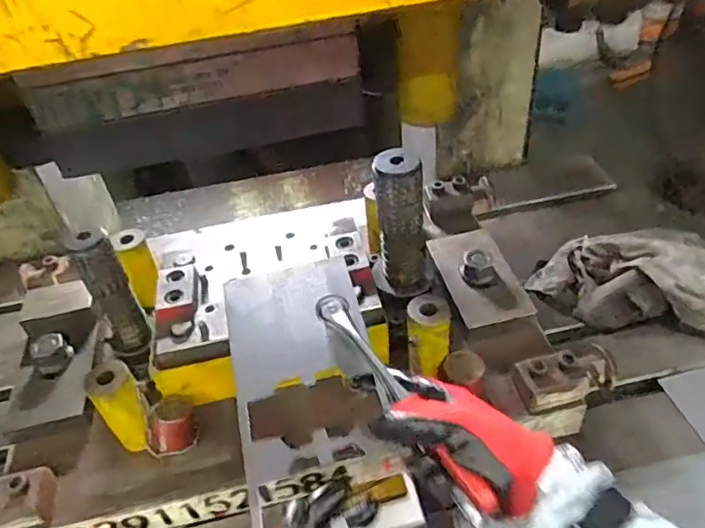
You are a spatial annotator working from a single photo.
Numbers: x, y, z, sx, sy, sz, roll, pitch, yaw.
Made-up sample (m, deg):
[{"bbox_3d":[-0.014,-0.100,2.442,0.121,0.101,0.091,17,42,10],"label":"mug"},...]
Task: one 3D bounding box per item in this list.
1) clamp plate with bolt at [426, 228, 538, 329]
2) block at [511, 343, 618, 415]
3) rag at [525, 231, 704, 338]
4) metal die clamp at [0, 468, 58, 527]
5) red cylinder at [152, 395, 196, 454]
[{"bbox_3d":[0.147,0.007,0.662,0.081,0.034,0.141,-11,42,-5],"label":"clamp plate with bolt"},{"bbox_3d":[0.205,0.110,0.553,0.094,0.041,0.048,-11,42,-5],"label":"block"},{"bbox_3d":[0.422,0.016,0.795,0.314,0.079,0.165,13,45,21],"label":"rag"},{"bbox_3d":[-0.319,0.219,0.511,0.094,0.042,0.044,-16,42,-10],"label":"metal die clamp"},{"bbox_3d":[-0.175,0.158,0.557,0.047,0.042,0.040,-22,43,-16],"label":"red cylinder"}]

